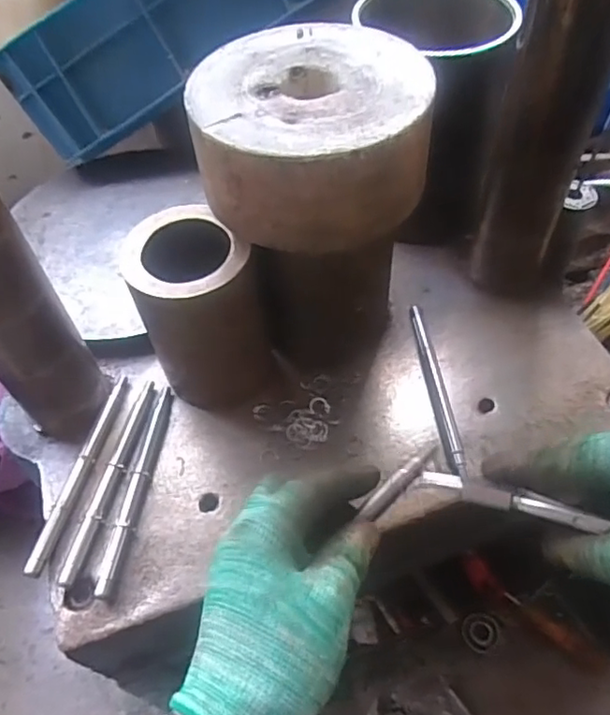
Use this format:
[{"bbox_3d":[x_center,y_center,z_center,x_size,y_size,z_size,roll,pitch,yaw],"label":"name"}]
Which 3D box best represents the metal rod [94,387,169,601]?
[{"bbox_3d":[-0.123,0.091,0.434,0.013,0.009,0.162,3,54,6],"label":"metal rod"}]

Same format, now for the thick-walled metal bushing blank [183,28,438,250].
[{"bbox_3d":[0.004,-0.141,0.373,0.138,0.065,0.140,-4,54,1],"label":"thick-walled metal bushing blank"}]

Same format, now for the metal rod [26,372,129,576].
[{"bbox_3d":[-0.167,0.081,0.443,0.011,0.009,0.162,8,55,10],"label":"metal rod"}]

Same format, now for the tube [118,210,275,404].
[{"bbox_3d":[-0.077,-0.030,0.438,0.077,0.125,0.093,-25,56,-14],"label":"tube"}]

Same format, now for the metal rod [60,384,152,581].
[{"bbox_3d":[-0.142,0.086,0.440,0.012,0.008,0.162,7,54,9],"label":"metal rod"}]

